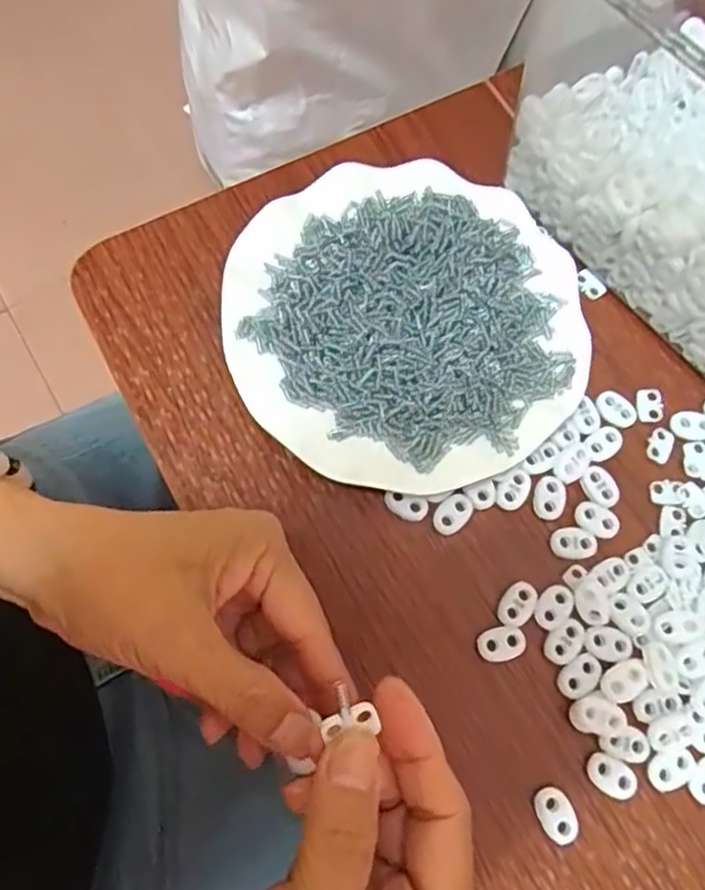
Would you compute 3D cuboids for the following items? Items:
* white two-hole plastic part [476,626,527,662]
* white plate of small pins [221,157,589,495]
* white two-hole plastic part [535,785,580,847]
[{"bbox_3d":[0.071,0.095,0.319,0.023,0.004,0.015,-9,75,-3],"label":"white two-hole plastic part"},{"bbox_3d":[0.028,-0.064,0.356,0.180,0.022,0.179,0,74,-1],"label":"white plate of small pins"},{"bbox_3d":[0.091,0.164,0.298,0.016,0.005,0.022,-25,76,-8],"label":"white two-hole plastic part"}]

